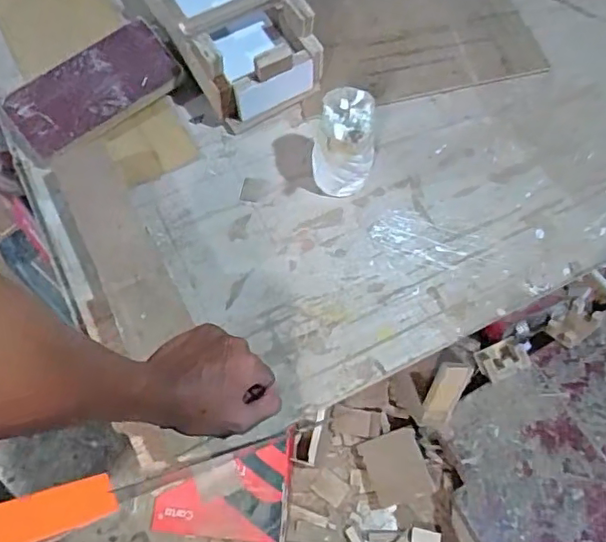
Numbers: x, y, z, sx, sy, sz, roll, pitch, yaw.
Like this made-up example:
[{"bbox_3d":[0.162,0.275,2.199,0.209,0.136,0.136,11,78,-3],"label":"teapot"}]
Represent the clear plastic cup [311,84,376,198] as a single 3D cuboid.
[{"bbox_3d":[0.043,-0.129,0.608,0.062,0.121,0.069,10,66,3],"label":"clear plastic cup"}]

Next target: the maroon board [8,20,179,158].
[{"bbox_3d":[-0.242,-0.213,0.674,0.190,0.012,0.092,-41,80,-15],"label":"maroon board"}]

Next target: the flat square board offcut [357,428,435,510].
[{"bbox_3d":[0.190,0.405,1.188,0.120,0.011,0.133,-21,76,4],"label":"flat square board offcut"}]

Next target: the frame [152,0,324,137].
[{"bbox_3d":[-0.106,-0.317,0.709,0.143,0.085,0.280,-28,69,-13],"label":"frame"}]

